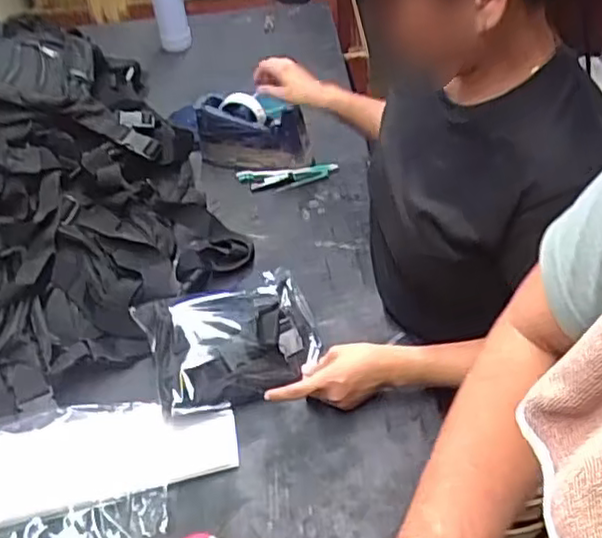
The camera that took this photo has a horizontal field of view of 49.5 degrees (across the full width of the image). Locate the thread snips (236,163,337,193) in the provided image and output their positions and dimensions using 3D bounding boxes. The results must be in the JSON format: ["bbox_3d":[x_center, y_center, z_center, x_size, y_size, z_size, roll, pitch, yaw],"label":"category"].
[{"bbox_3d":[-0.026,-0.163,1.167,0.174,0.024,0.043,-4,42,2],"label":"thread snips"}]

